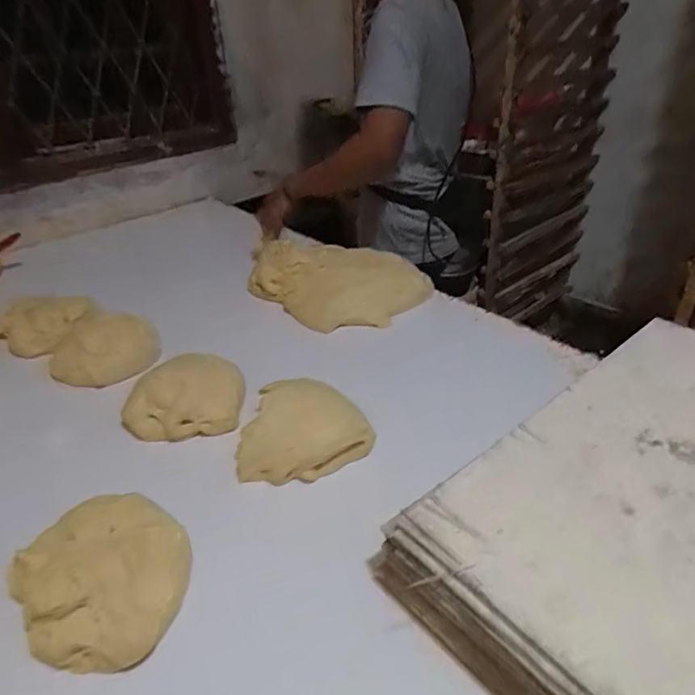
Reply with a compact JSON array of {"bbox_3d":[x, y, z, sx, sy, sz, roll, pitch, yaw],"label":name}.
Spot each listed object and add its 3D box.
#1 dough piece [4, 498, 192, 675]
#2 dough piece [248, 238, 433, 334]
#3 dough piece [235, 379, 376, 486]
[{"bbox_3d":[-0.262,0.245,0.576,0.193,0.052,0.177,0,44,0],"label":"dough piece"},{"bbox_3d":[-0.048,-0.136,1.166,0.427,0.094,0.242,16,38,26],"label":"dough piece"},{"bbox_3d":[-0.063,0.111,0.774,0.191,0.060,0.163,-3,34,-1],"label":"dough piece"}]

